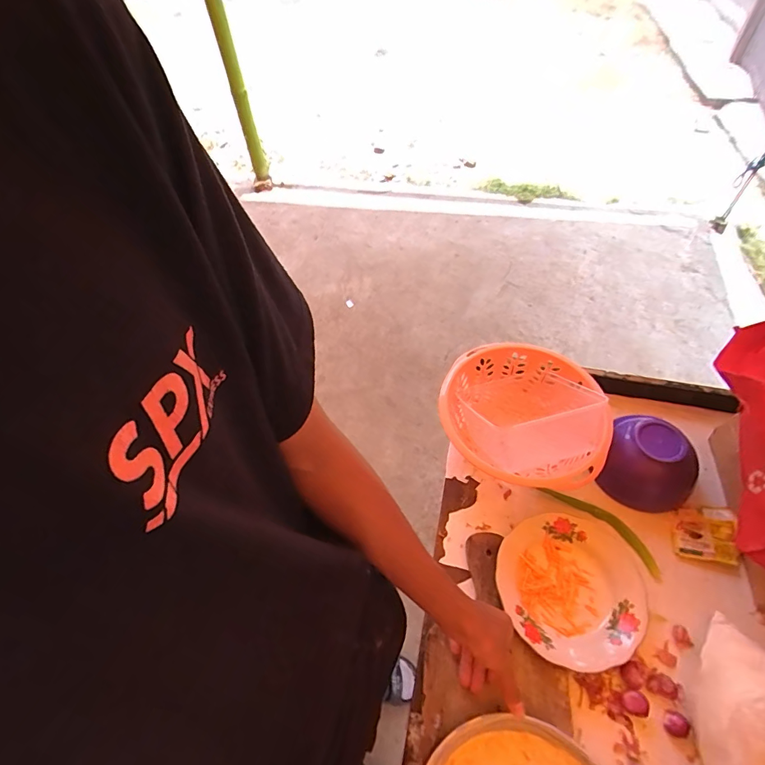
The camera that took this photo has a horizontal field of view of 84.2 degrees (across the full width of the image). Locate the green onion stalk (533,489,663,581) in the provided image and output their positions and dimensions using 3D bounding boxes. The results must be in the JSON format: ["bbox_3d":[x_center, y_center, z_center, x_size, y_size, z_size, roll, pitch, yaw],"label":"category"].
[{"bbox_3d":[0.320,0.206,0.619,0.041,0.019,0.183,-39,61,-22],"label":"green onion stalk"}]

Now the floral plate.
[{"bbox_3d":[0.256,0.268,0.563,0.198,0.033,0.175,-18,55,-9],"label":"floral plate"}]

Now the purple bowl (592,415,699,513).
[{"bbox_3d":[0.396,0.116,0.629,0.109,0.090,0.116,22,59,18],"label":"purple bowl"}]

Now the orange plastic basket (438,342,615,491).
[{"bbox_3d":[0.217,0.068,0.676,0.227,0.110,0.234,-2,54,2],"label":"orange plastic basket"}]

